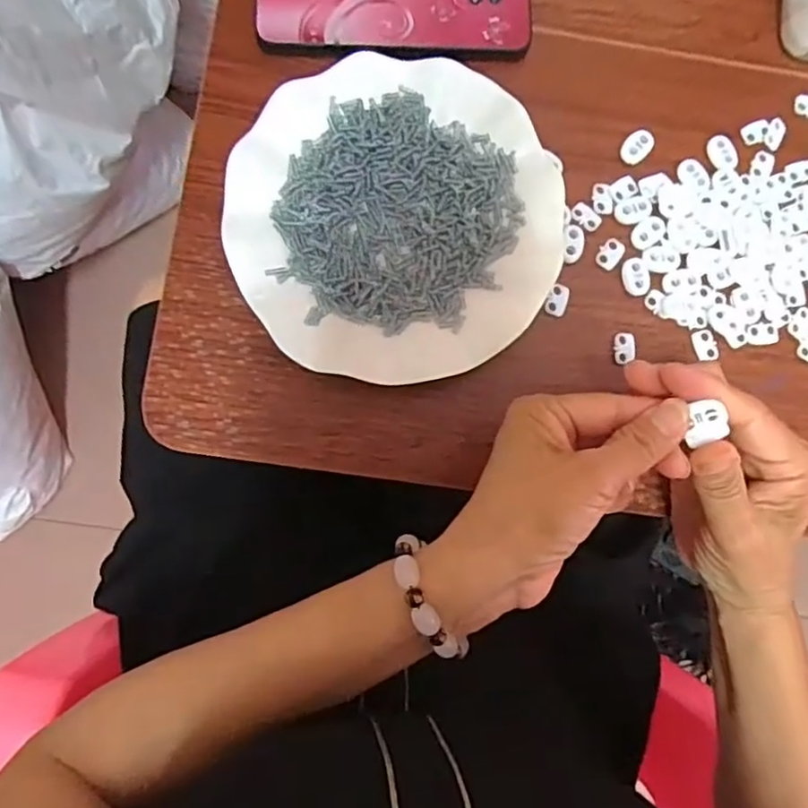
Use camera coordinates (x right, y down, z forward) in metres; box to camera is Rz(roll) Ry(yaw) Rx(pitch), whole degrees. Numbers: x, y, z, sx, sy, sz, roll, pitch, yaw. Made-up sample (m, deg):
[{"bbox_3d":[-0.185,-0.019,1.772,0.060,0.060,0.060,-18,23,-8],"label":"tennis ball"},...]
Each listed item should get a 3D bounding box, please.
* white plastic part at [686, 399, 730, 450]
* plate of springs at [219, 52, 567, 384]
[{"bbox_3d":[0.136,0.009,0.287,0.015,0.007,0.018,-5,86,-4],"label":"white plastic part"},{"bbox_3d":[-0.005,-0.106,0.365,0.182,0.020,0.181,2,86,-3],"label":"plate of springs"}]

